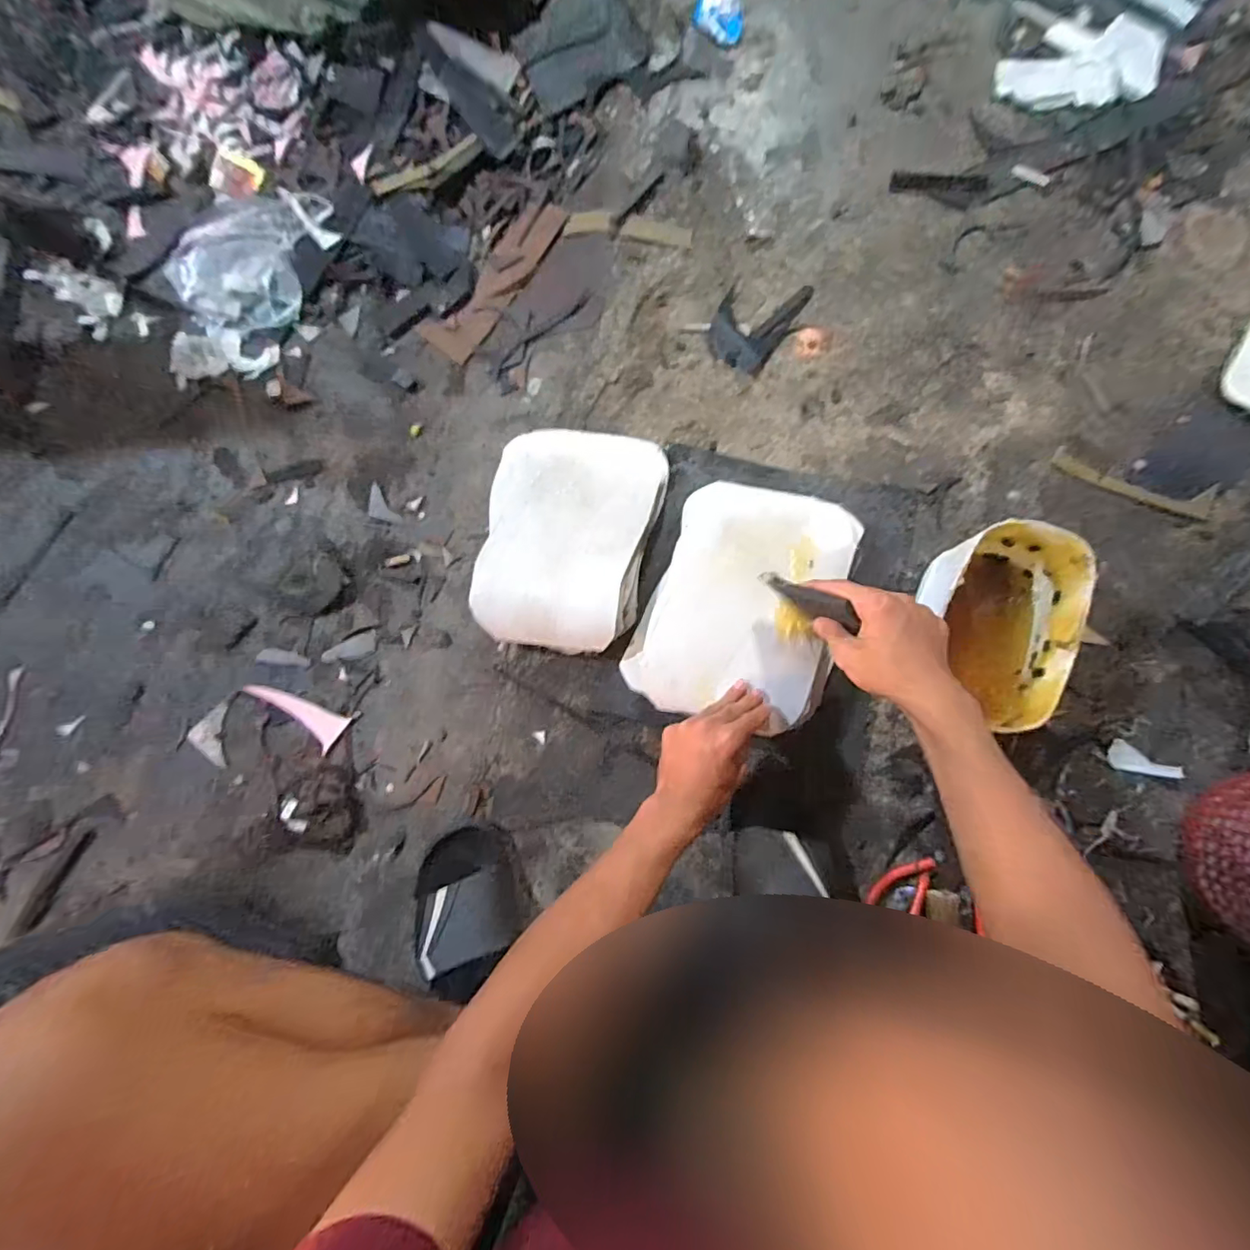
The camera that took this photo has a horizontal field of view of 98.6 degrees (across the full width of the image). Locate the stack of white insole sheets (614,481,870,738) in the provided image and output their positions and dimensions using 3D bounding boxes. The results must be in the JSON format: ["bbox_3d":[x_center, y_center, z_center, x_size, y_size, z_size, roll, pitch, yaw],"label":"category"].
[{"bbox_3d":[0.135,-0.023,0.591,0.203,0.054,0.269,22,87,7],"label":"stack of white insole sheets"}]

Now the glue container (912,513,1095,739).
[{"bbox_3d":[0.372,0.003,0.556,0.126,0.126,0.196,14,85,7],"label":"glue container"}]

